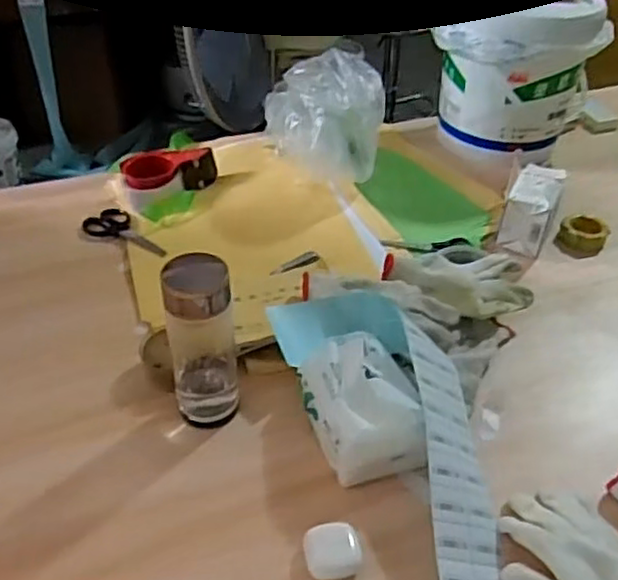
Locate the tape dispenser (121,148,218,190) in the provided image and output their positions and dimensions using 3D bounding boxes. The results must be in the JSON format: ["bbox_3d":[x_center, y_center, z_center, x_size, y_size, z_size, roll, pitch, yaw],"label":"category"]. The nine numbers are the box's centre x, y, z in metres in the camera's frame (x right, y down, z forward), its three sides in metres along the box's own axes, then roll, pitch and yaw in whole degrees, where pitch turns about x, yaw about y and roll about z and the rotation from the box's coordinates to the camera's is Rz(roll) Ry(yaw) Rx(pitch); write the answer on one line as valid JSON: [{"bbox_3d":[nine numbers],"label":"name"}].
[{"bbox_3d":[-0.216,-0.182,1.061,0.144,0.052,0.064,-3,40,-6],"label":"tape dispenser"}]

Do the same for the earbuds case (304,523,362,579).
[{"bbox_3d":[0.022,0.233,0.615,0.050,0.020,0.043,-3,40,-6],"label":"earbuds case"}]

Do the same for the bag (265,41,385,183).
[{"bbox_3d":[0.020,-0.260,1.054,0.151,0.179,0.152,-10,41,-14],"label":"bag"}]

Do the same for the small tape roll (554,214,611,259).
[{"bbox_3d":[0.405,-0.083,1.014,0.068,0.036,0.073,1,40,-1],"label":"small tape roll"}]

